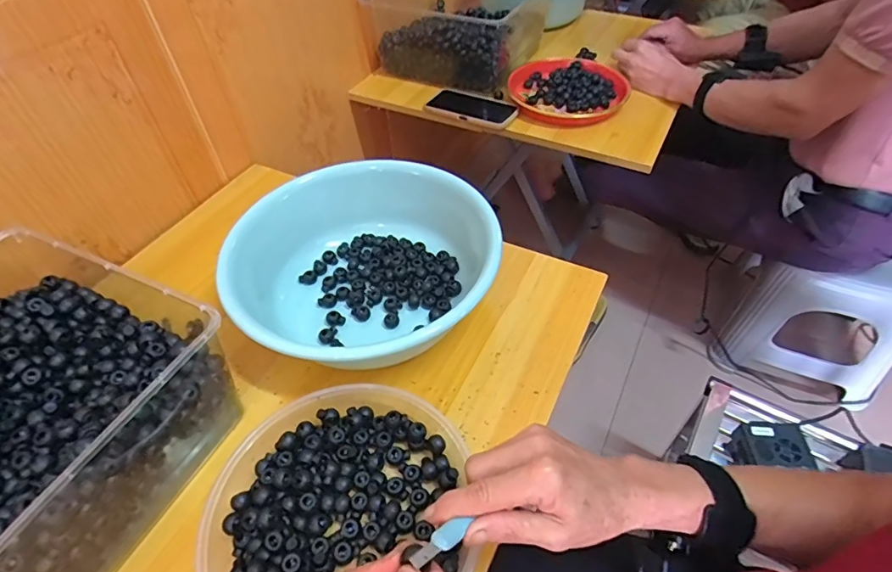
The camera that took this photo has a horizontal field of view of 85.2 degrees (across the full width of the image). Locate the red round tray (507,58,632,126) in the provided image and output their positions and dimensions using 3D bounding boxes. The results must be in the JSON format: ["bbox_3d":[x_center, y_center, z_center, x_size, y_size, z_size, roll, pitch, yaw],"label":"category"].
[{"bbox_3d":[0.230,-0.365,0.914,0.222,0.040,0.205,3,49,4],"label":"red round tray"}]

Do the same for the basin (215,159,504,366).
[{"bbox_3d":[-0.085,-0.020,0.554,0.295,0.111,0.242,-25,52,-18],"label":"basin"}]

